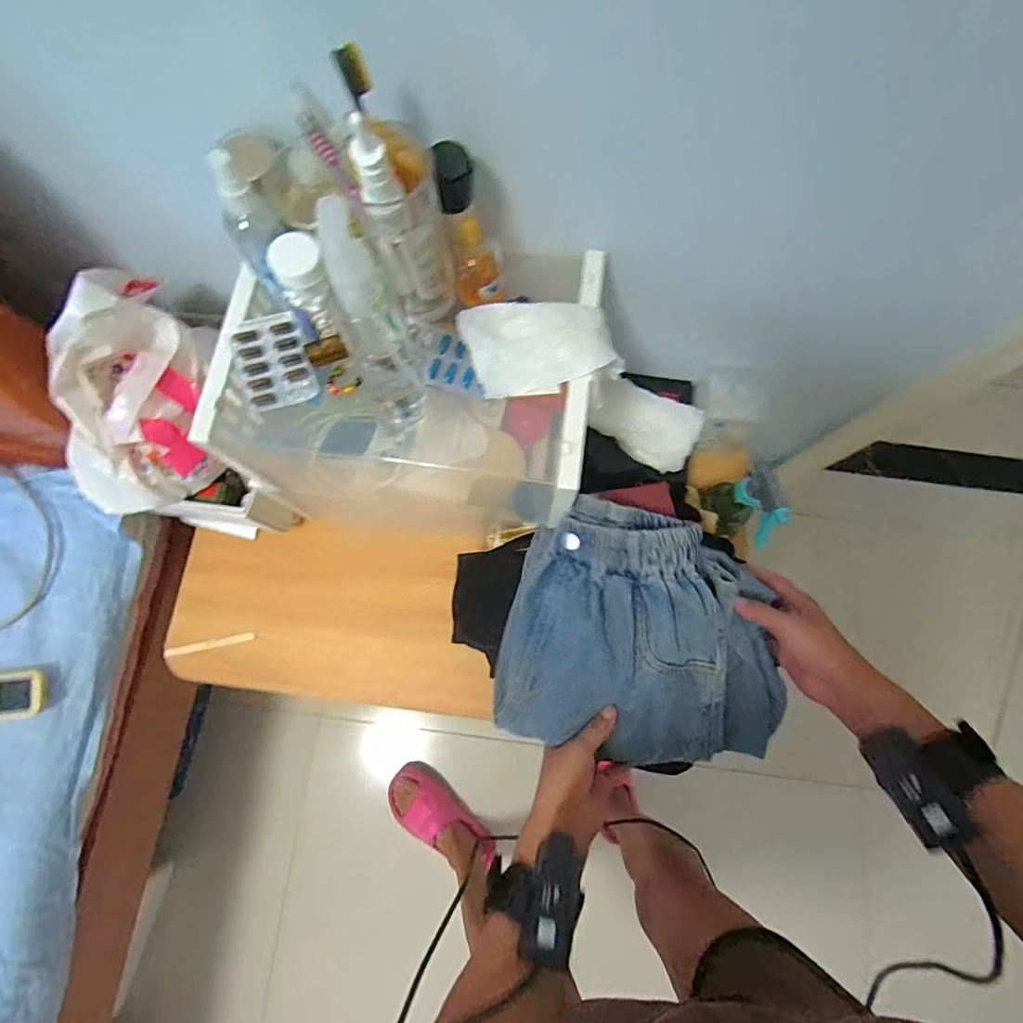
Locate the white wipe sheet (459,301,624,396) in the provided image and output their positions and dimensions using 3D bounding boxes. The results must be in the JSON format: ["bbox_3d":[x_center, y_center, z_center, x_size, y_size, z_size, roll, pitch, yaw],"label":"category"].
[{"bbox_3d":[0.027,-0.146,0.450,0.130,0.034,0.070,-16,77,-4],"label":"white wipe sheet"}]

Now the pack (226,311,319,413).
[{"bbox_3d":[-0.214,-0.136,0.467,0.064,0.013,0.089,-20,78,-5],"label":"pack"}]

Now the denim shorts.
[{"bbox_3d":[0.133,0.121,0.496,0.263,0.074,0.222,15,77,3],"label":"denim shorts"}]

